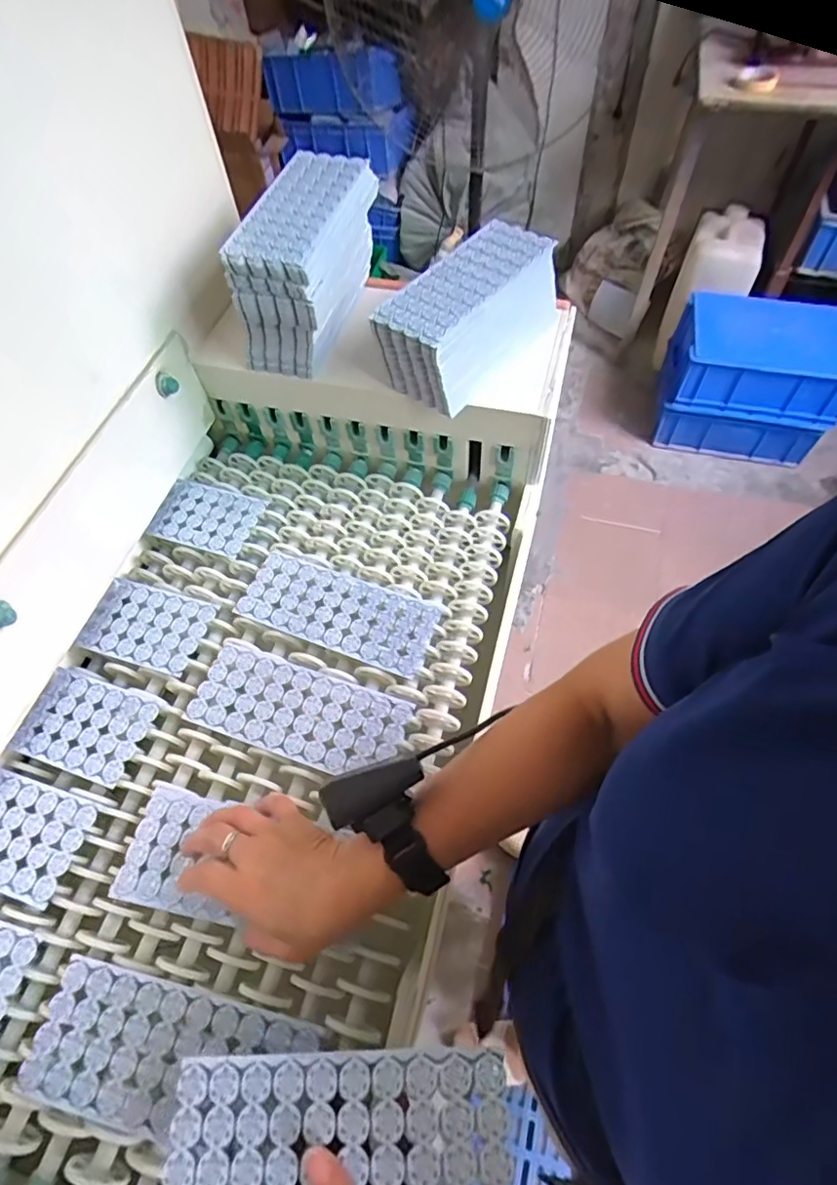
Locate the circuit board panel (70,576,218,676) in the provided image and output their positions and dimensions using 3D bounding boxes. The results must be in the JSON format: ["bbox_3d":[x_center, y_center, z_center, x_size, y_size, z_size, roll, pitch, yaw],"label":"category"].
[{"bbox_3d":[-0.281,0.033,0.600,0.126,0.005,0.083,14,61,11],"label":"circuit board panel"}]

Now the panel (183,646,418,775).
[{"bbox_3d":[-0.112,0.110,0.540,0.200,0.004,0.084,16,61,13],"label":"panel"}]

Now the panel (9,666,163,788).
[{"bbox_3d":[-0.314,0.122,0.543,0.120,0.004,0.083,15,61,12],"label":"panel"}]

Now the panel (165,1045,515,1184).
[{"bbox_3d":[-0.047,0.315,0.332,0.195,0.013,0.083,-5,59,5],"label":"panel"}]

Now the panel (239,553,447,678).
[{"bbox_3d":[-0.083,0.020,0.601,0.201,0.013,0.085,18,62,14],"label":"panel"}]

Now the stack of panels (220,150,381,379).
[{"bbox_3d":[-0.119,-0.361,0.645,0.092,0.129,0.203,13,61,11],"label":"stack of panels"}]

